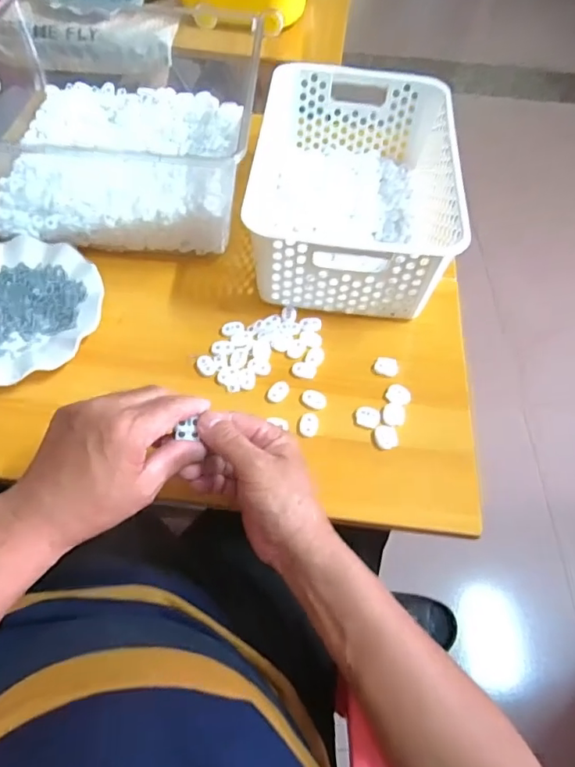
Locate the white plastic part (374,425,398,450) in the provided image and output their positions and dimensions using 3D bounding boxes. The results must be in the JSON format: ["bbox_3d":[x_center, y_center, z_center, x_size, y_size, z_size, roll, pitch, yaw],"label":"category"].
[{"bbox_3d":[0.091,0.050,0.484,0.020,0.005,0.024,-4,56,-7],"label":"white plastic part"}]

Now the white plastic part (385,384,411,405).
[{"bbox_3d":[0.108,0.011,0.507,0.023,0.007,0.020,18,56,8],"label":"white plastic part"}]

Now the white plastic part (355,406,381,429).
[{"bbox_3d":[0.076,0.031,0.492,0.023,0.004,0.023,2,55,-3],"label":"white plastic part"}]

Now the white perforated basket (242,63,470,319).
[{"bbox_3d":[0.068,-0.221,0.594,0.224,0.116,0.299,7,55,1],"label":"white perforated basket"}]

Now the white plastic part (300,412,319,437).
[{"bbox_3d":[0.020,0.037,0.486,0.017,0.004,0.023,13,56,5],"label":"white plastic part"}]

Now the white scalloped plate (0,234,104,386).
[{"bbox_3d":[-0.281,-0.073,0.525,0.182,0.025,0.178,2,55,-3],"label":"white scalloped plate"}]

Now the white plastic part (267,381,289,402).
[{"bbox_3d":[-0.009,0.008,0.505,0.017,0.004,0.025,27,58,14],"label":"white plastic part"}]

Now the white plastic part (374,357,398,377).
[{"bbox_3d":[0.100,-0.018,0.527,0.023,0.009,0.018,18,56,8],"label":"white plastic part"}]

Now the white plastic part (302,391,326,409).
[{"bbox_3d":[0.025,0.015,0.500,0.024,0.004,0.017,26,58,14],"label":"white plastic part"}]

